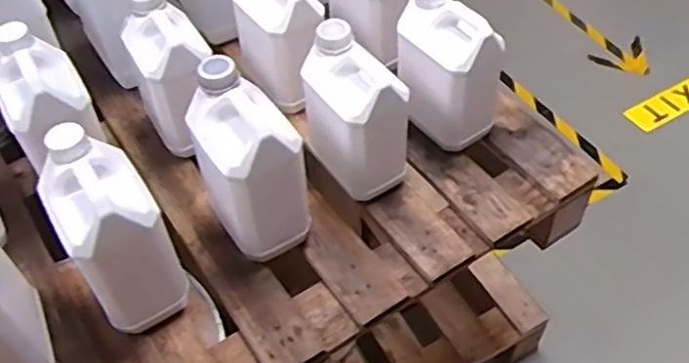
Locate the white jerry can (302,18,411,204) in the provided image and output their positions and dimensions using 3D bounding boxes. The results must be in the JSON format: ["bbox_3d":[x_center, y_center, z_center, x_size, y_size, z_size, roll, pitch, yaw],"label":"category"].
[{"bbox_3d":[0.003,-0.097,0.972,0.118,0.206,0.157,-34,56,-23],"label":"white jerry can"}]

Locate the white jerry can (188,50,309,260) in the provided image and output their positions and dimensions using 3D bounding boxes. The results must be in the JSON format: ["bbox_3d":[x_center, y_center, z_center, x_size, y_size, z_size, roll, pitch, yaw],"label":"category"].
[{"bbox_3d":[-0.124,-0.021,0.904,0.115,0.235,0.143,-27,53,-18],"label":"white jerry can"}]

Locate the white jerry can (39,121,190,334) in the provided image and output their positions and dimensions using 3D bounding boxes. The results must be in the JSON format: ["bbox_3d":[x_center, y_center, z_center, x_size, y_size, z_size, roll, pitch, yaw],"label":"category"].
[{"bbox_3d":[-0.287,0.065,0.840,0.115,0.237,0.148,-33,55,-22],"label":"white jerry can"}]

